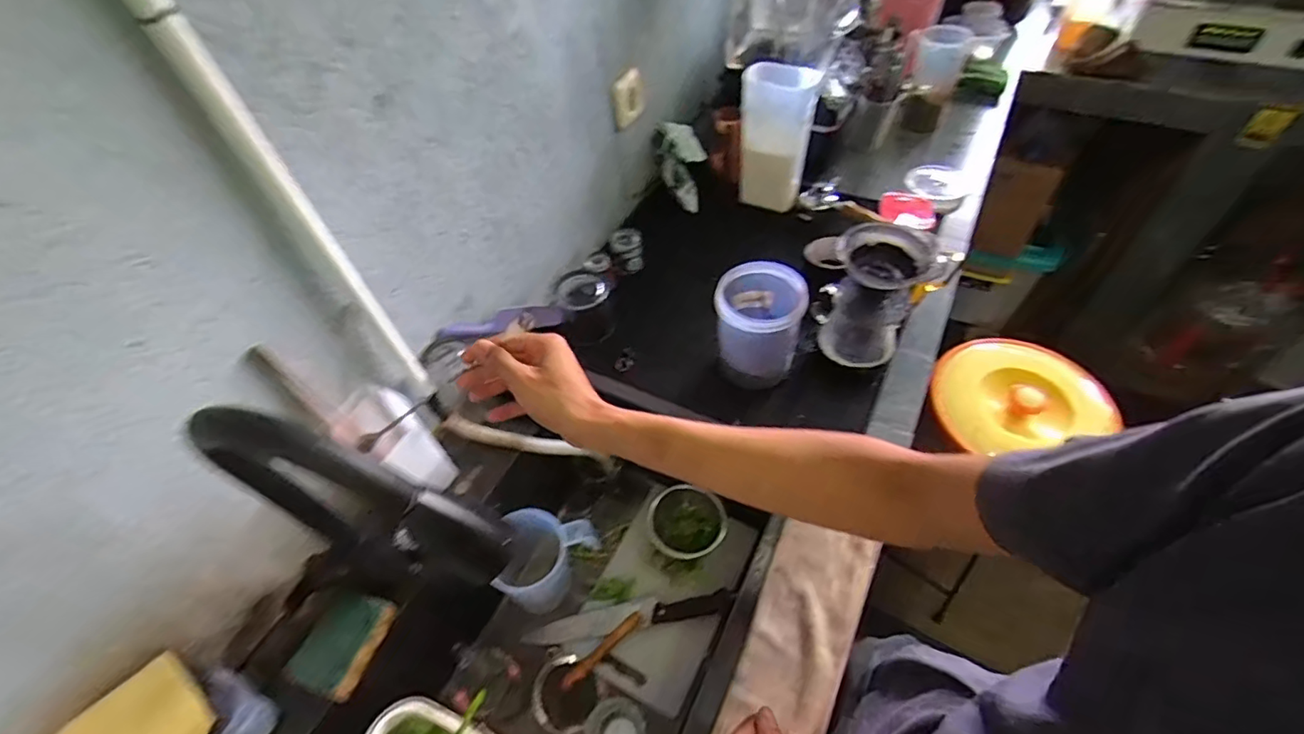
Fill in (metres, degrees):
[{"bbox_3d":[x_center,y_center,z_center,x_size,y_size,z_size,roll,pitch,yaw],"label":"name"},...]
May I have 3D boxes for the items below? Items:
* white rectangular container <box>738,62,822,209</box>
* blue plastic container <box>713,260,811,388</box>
[{"bbox_3d":[0.224,-0.420,1.009,0.126,0.236,0.100,6,52,9],"label":"white rectangular container"},{"bbox_3d":[0.152,-0.055,0.790,0.113,0.165,0.108,10,52,12],"label":"blue plastic container"}]

